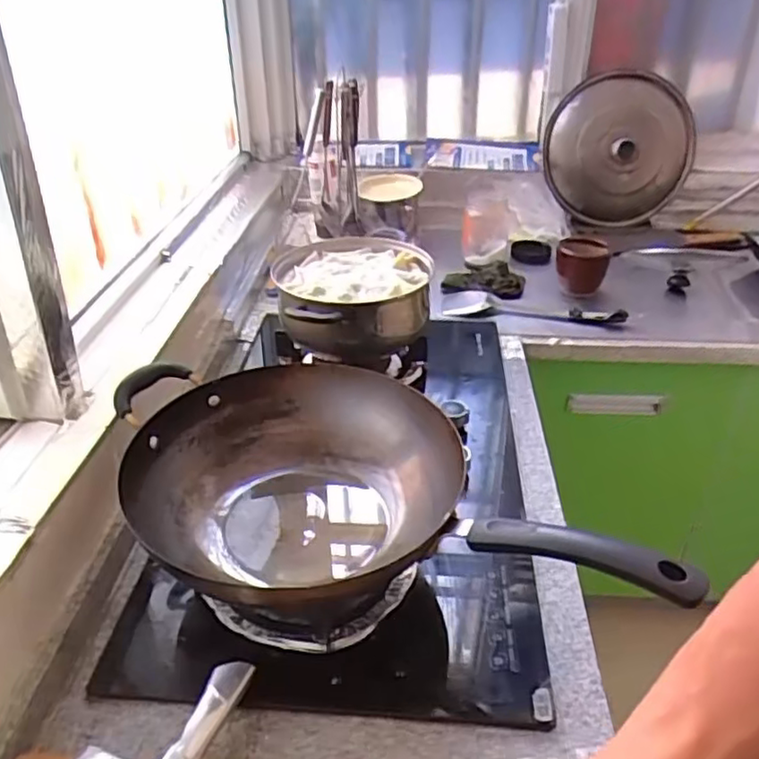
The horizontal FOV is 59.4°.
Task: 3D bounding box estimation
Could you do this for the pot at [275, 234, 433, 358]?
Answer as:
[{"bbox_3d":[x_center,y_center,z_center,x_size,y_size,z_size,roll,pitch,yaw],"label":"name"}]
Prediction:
[{"bbox_3d":[-0.035,-0.119,0.989,0.221,0.102,0.228,0,33,0],"label":"pot"}]

